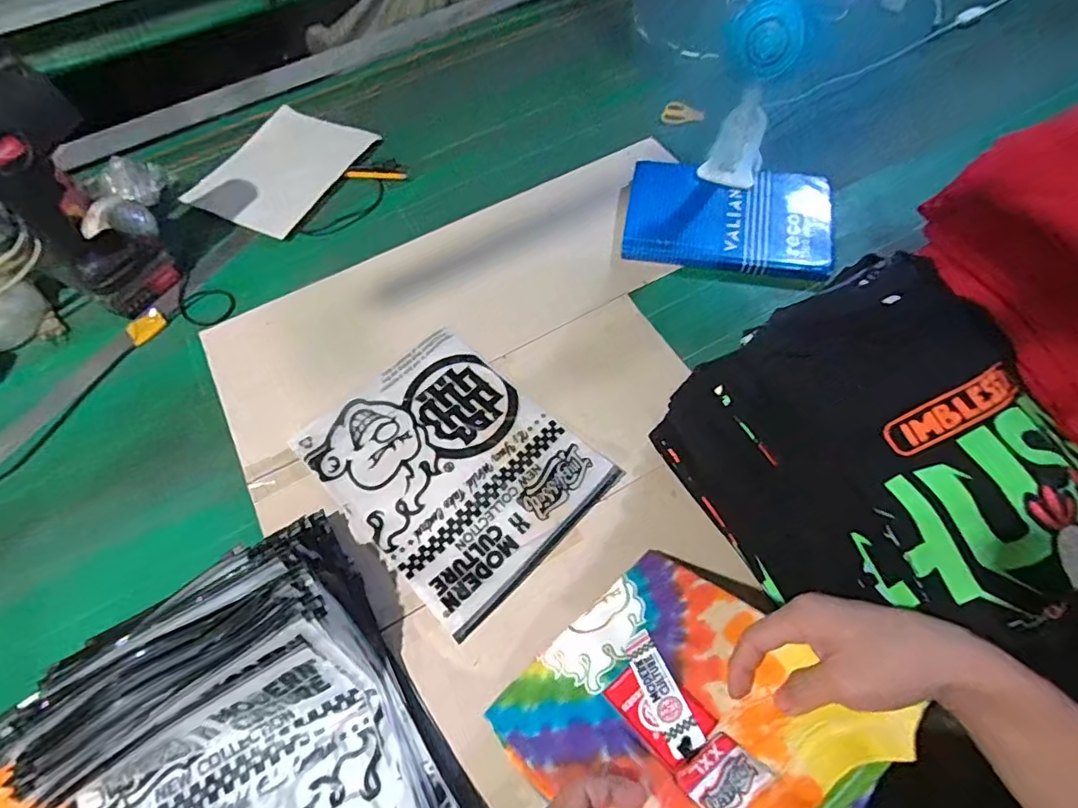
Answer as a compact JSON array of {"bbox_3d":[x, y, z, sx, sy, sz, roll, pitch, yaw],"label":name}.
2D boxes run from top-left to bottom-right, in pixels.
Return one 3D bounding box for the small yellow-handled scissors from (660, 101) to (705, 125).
[{"bbox_3d":[0.241,-0.484,0.912,0.070,0.008,0.035,31,108,24],"label":"small yellow-handled scissors"}]

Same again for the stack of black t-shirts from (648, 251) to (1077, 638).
[{"bbox_3d":[0.296,0.047,0.476,0.238,0.198,0.283,-27,64,-12],"label":"stack of black t-shirts"}]

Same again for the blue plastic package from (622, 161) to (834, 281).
[{"bbox_3d":[0.264,-0.261,0.760,0.270,0.035,0.174,8,62,7],"label":"blue plastic package"}]

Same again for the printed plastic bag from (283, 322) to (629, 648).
[{"bbox_3d":[-0.101,0.064,0.632,0.241,0.007,0.307,-42,68,-18],"label":"printed plastic bag"}]

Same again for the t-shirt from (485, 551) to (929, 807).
[{"bbox_3d":[0.091,0.226,0.408,0.218,0.044,0.258,-33,21,-18],"label":"t-shirt"}]

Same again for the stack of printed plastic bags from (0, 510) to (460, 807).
[{"bbox_3d":[-0.245,0.323,0.436,0.291,0.115,0.391,-31,65,-13],"label":"stack of printed plastic bags"}]

